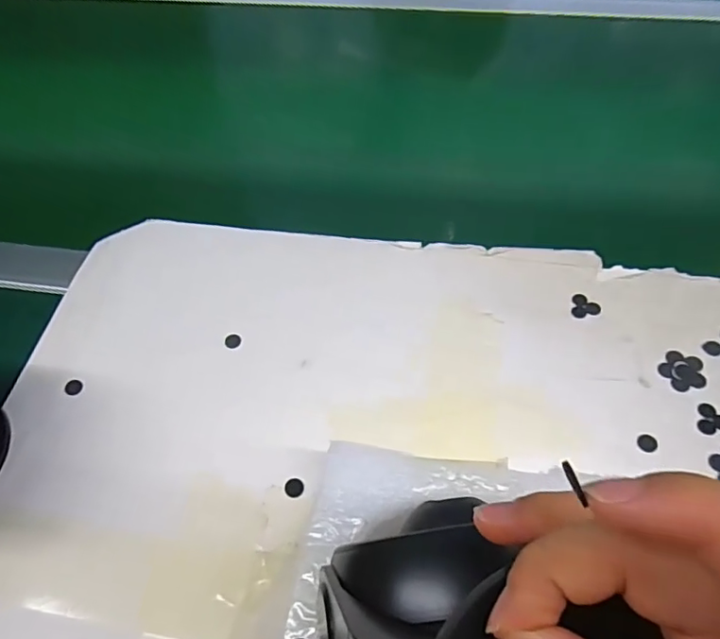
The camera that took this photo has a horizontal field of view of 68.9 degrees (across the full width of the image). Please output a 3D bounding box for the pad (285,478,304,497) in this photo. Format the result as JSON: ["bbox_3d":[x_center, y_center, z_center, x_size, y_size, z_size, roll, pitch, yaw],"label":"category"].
[{"bbox_3d":[-0.036,0.092,0.288,0.010,0.004,0.010,-2,56,2],"label":"pad"}]

